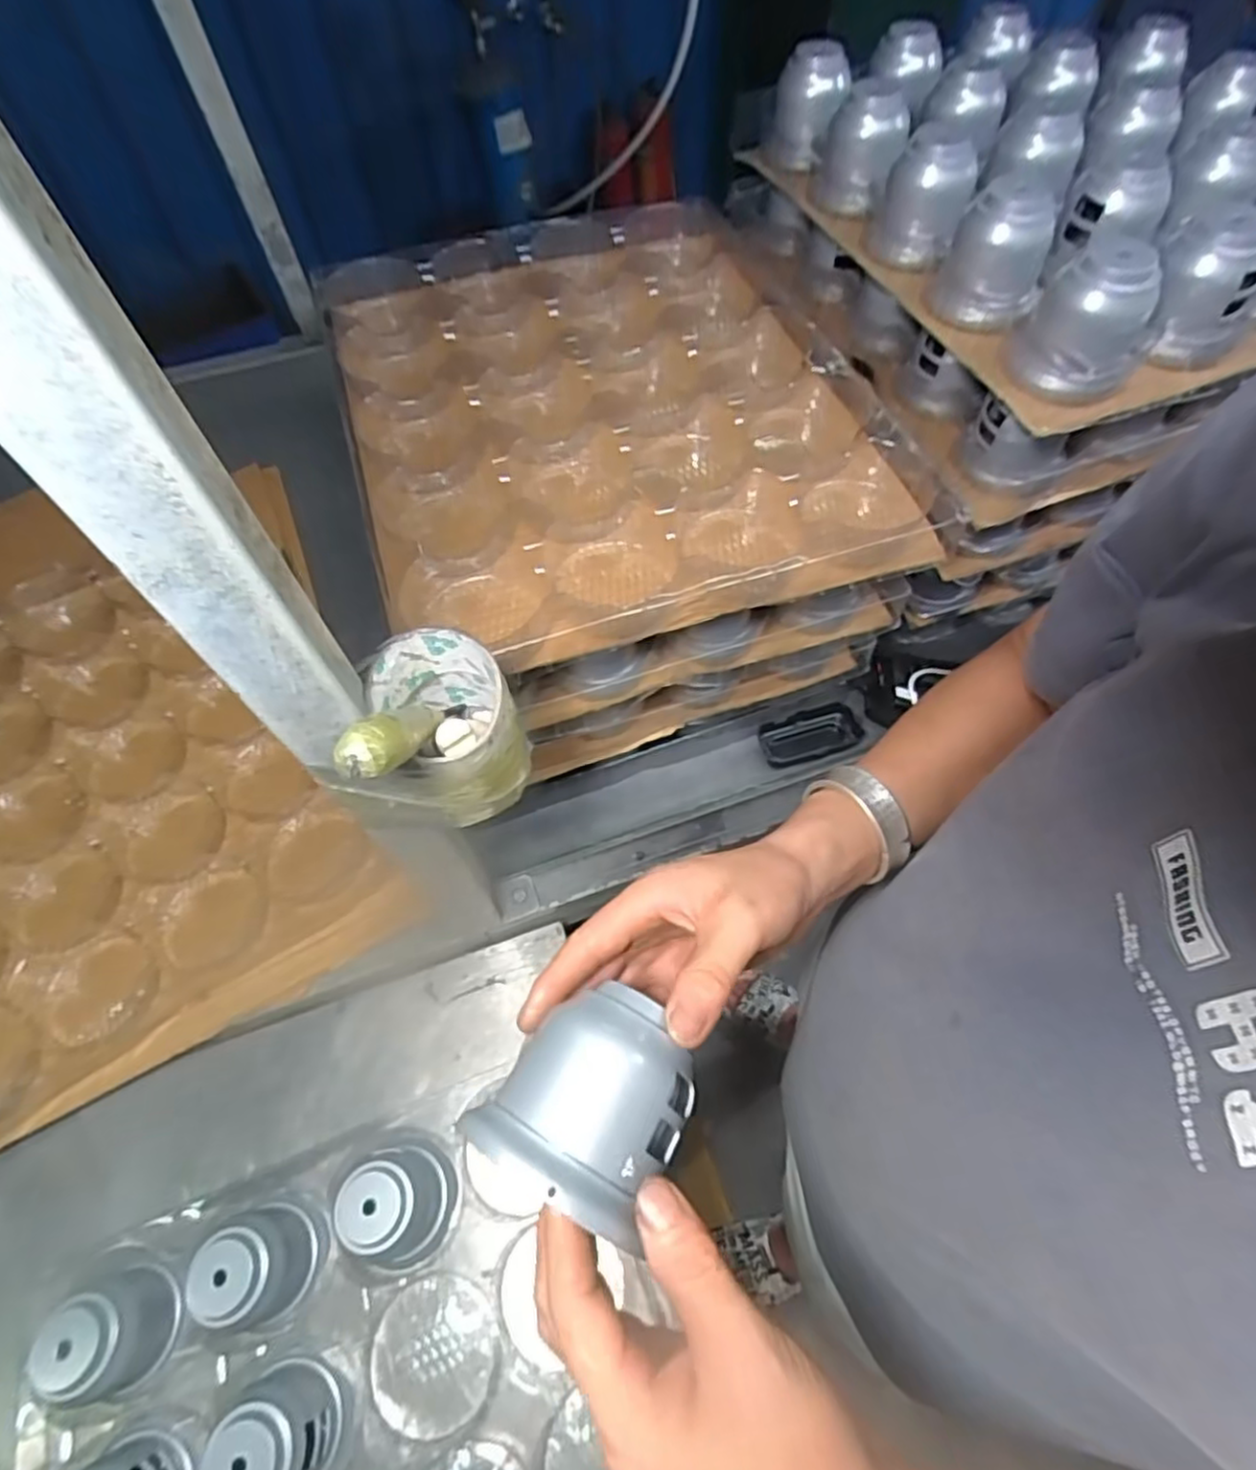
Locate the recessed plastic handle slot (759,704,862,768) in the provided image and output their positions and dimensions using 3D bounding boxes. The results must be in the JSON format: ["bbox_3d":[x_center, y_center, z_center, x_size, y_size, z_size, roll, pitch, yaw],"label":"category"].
[{"bbox_3d":[0.199,-0.001,0.766,0.105,0.019,0.051,-17,60,-9],"label":"recessed plastic handle slot"}]

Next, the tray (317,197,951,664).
[{"bbox_3d":[-0.026,-0.323,0.661,0.457,0.044,0.565,-14,60,-7],"label":"tray"}]

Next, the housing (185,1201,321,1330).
[{"bbox_3d":[-0.288,0.409,0.540,0.071,0.079,0.074,18,61,12],"label":"housing"}]

